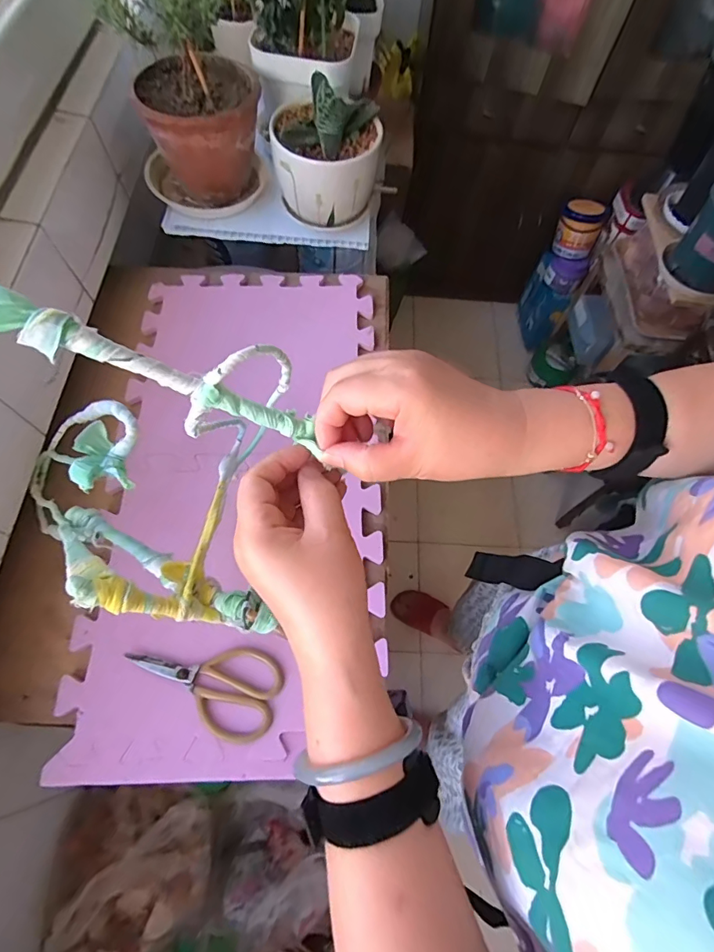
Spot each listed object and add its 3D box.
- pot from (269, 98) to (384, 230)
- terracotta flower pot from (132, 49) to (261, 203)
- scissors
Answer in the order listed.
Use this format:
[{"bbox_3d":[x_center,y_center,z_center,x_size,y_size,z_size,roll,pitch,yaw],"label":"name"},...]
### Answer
[{"bbox_3d":[-0.042,-0.416,0.623,0.135,0.103,0.127,1,66,-3],"label":"pot"},{"bbox_3d":[-0.206,-0.475,0.629,0.142,0.134,0.154,-4,66,-5],"label":"terracotta flower pot"},{"bbox_3d":[-0.141,0.188,0.433,0.142,0.004,0.075,23,66,7],"label":"scissors"}]

